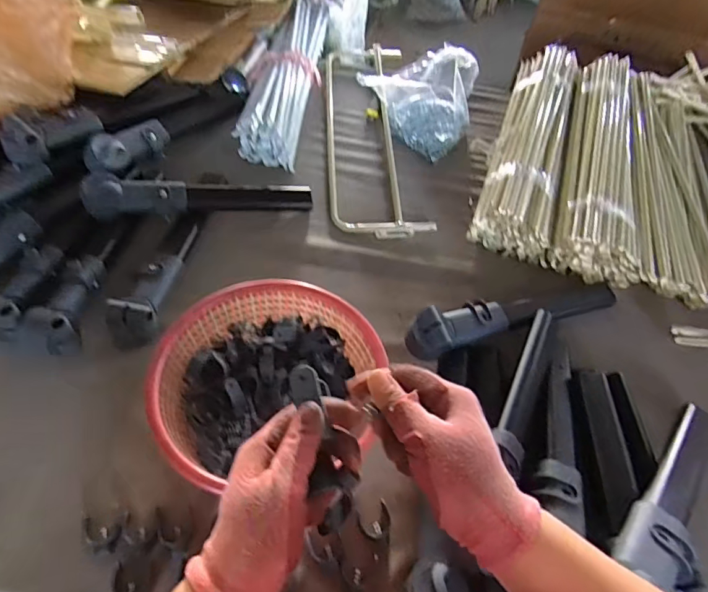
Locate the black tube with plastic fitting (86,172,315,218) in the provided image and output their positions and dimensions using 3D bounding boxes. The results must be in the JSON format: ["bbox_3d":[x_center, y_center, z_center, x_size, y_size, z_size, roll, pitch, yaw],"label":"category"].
[{"bbox_3d":[-0.268,-0.177,0.854,0.390,0.049,0.060,-5,54,-25],"label":"black tube with plastic fitting"}]

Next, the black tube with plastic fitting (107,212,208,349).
[{"bbox_3d":[-0.305,-0.044,0.761,0.068,0.058,0.276,13,54,4],"label":"black tube with plastic fitting"}]

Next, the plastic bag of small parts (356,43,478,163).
[{"bbox_3d":[0.169,-0.463,1.079,0.196,0.126,0.278,-25,60,-21],"label":"plastic bag of small parts"}]

